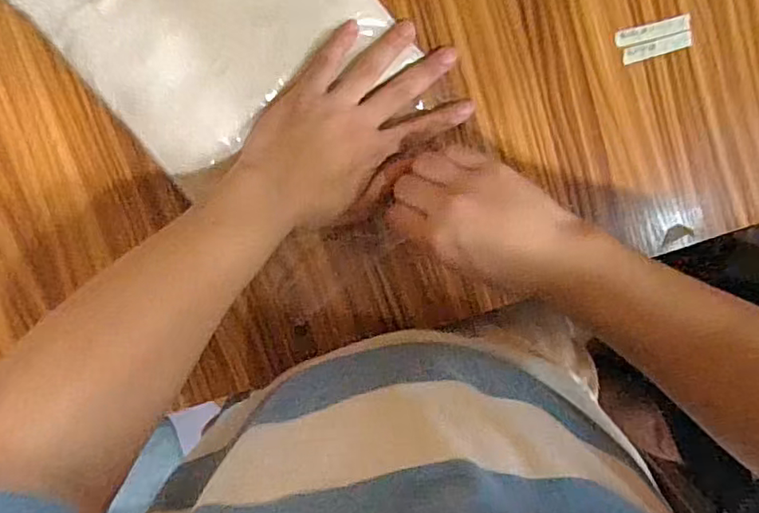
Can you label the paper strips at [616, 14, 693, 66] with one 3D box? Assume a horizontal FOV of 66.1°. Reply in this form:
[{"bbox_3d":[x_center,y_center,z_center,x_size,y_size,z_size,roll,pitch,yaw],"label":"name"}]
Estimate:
[{"bbox_3d":[0.228,-0.179,0.482,0.062,0.004,0.027,-15,99,-3],"label":"paper strips"}]

